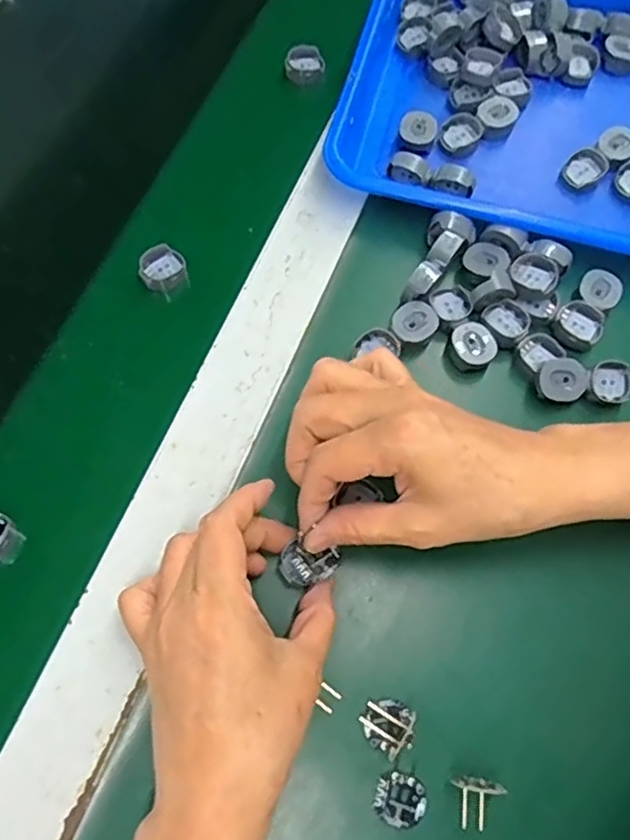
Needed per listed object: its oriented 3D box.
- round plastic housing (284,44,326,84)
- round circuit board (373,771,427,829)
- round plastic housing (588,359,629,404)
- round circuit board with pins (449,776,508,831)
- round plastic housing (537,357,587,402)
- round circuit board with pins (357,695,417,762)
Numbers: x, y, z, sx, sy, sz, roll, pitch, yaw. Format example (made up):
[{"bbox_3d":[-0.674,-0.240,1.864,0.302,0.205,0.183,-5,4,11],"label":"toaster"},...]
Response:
[{"bbox_3d":[-0.007,-0.268,0.487,0.029,0.019,0.023,0,69,-2],"label":"round plastic housing"},{"bbox_3d":[0.040,0.180,0.304,0.025,0.004,0.022,-1,69,-2],"label":"round circuit board"},{"bbox_3d":[0.175,-0.022,0.380,0.026,0.011,0.024,1,69,-2],"label":"round plastic housing"},{"bbox_3d":[0.076,0.179,0.299,0.023,0.015,0.023,3,69,0],"label":"round circuit board with pins"},{"bbox_3d":[0.145,-0.023,0.375,0.027,0.011,0.025,1,69,-2],"label":"round plastic housing"},{"bbox_3d":[0.037,0.150,0.316,0.027,0.004,0.024,32,71,10],"label":"round circuit board with pins"}]

